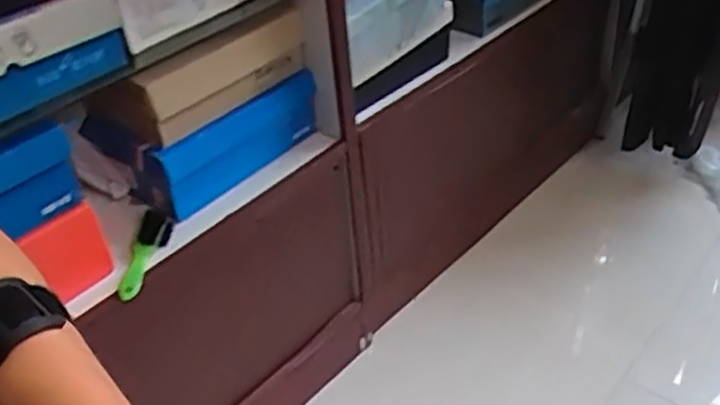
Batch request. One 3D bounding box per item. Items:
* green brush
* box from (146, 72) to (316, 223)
[{"bbox_3d":[-0.317,0.075,1.088,0.043,0.044,0.146,-1,39,6],"label":"green brush"},{"bbox_3d":[-0.244,-0.118,1.214,0.176,0.133,0.321,29,50,36],"label":"box"}]

